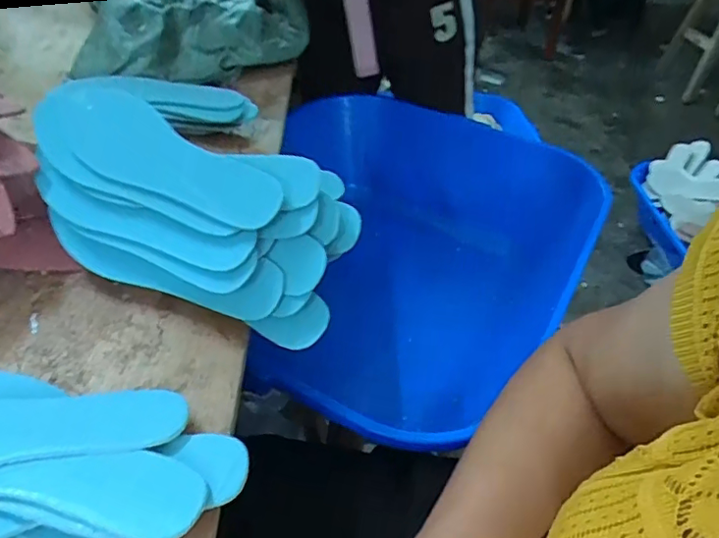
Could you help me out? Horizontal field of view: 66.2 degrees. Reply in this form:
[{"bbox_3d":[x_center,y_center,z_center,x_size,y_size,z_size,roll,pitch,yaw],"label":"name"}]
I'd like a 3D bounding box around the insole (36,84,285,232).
[{"bbox_3d":[-0.172,-0.102,0.456,0.237,0.018,0.077,19,67,12],"label":"insole"}]

